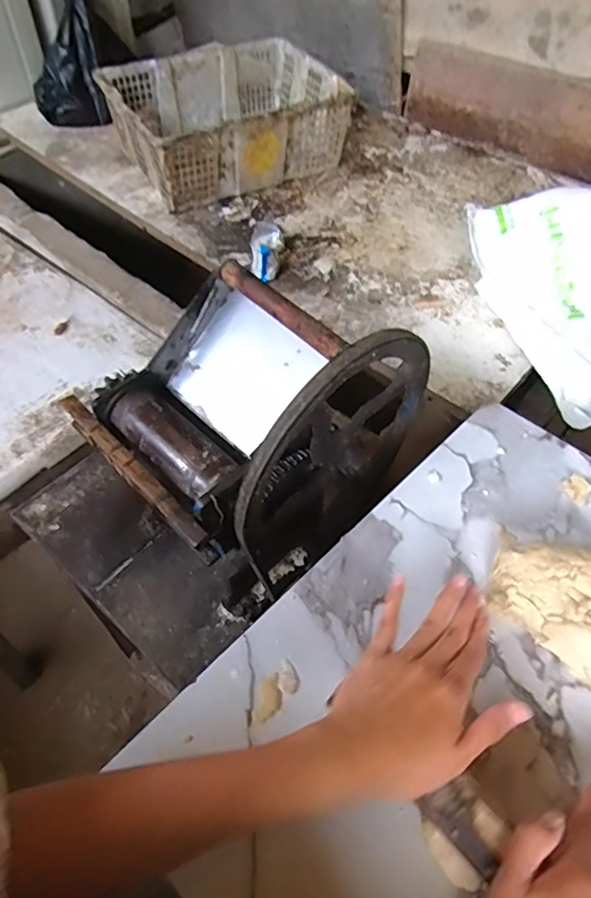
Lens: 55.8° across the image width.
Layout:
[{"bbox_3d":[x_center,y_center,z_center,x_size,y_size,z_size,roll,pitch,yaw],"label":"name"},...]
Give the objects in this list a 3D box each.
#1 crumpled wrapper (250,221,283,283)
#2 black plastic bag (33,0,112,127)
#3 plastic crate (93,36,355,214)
[{"bbox_3d":[-0.056,-0.367,1.057,0.061,0.055,0.148,0,54,-2],"label":"crumpled wrapper"},{"bbox_3d":[-0.526,-0.947,1.299,0.178,0.346,0.113,9,17,5],"label":"black plastic bag"},{"bbox_3d":[-0.155,-0.733,1.259,0.468,0.179,0.339,-24,58,-18],"label":"plastic crate"}]

